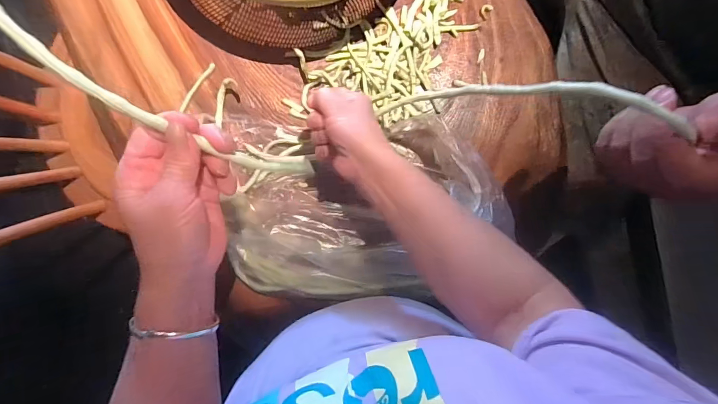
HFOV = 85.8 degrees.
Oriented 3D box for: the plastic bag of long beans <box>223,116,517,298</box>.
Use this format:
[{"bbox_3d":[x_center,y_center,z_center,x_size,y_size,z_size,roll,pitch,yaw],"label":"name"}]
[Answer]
[{"bbox_3d":[0.005,0.007,0.465,0.315,0.090,0.216,-1,91,-4],"label":"plastic bag of long beans"}]

